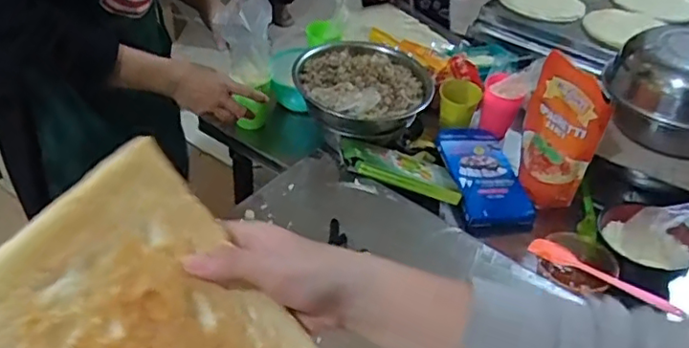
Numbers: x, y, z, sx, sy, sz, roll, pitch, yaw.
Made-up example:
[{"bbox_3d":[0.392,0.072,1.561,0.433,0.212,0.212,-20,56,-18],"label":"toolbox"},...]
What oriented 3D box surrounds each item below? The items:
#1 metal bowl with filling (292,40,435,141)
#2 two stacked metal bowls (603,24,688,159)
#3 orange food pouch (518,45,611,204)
[{"bbox_3d":[0.031,-0.151,1.072,0.228,0.091,0.230,3,41,-3],"label":"metal bowl with filling"},{"bbox_3d":[0.570,-0.143,1.033,0.232,0.157,0.250,3,41,-3],"label":"two stacked metal bowls"},{"bbox_3d":[0.339,-0.065,0.975,0.046,0.227,0.139,-9,43,-16],"label":"orange food pouch"}]

